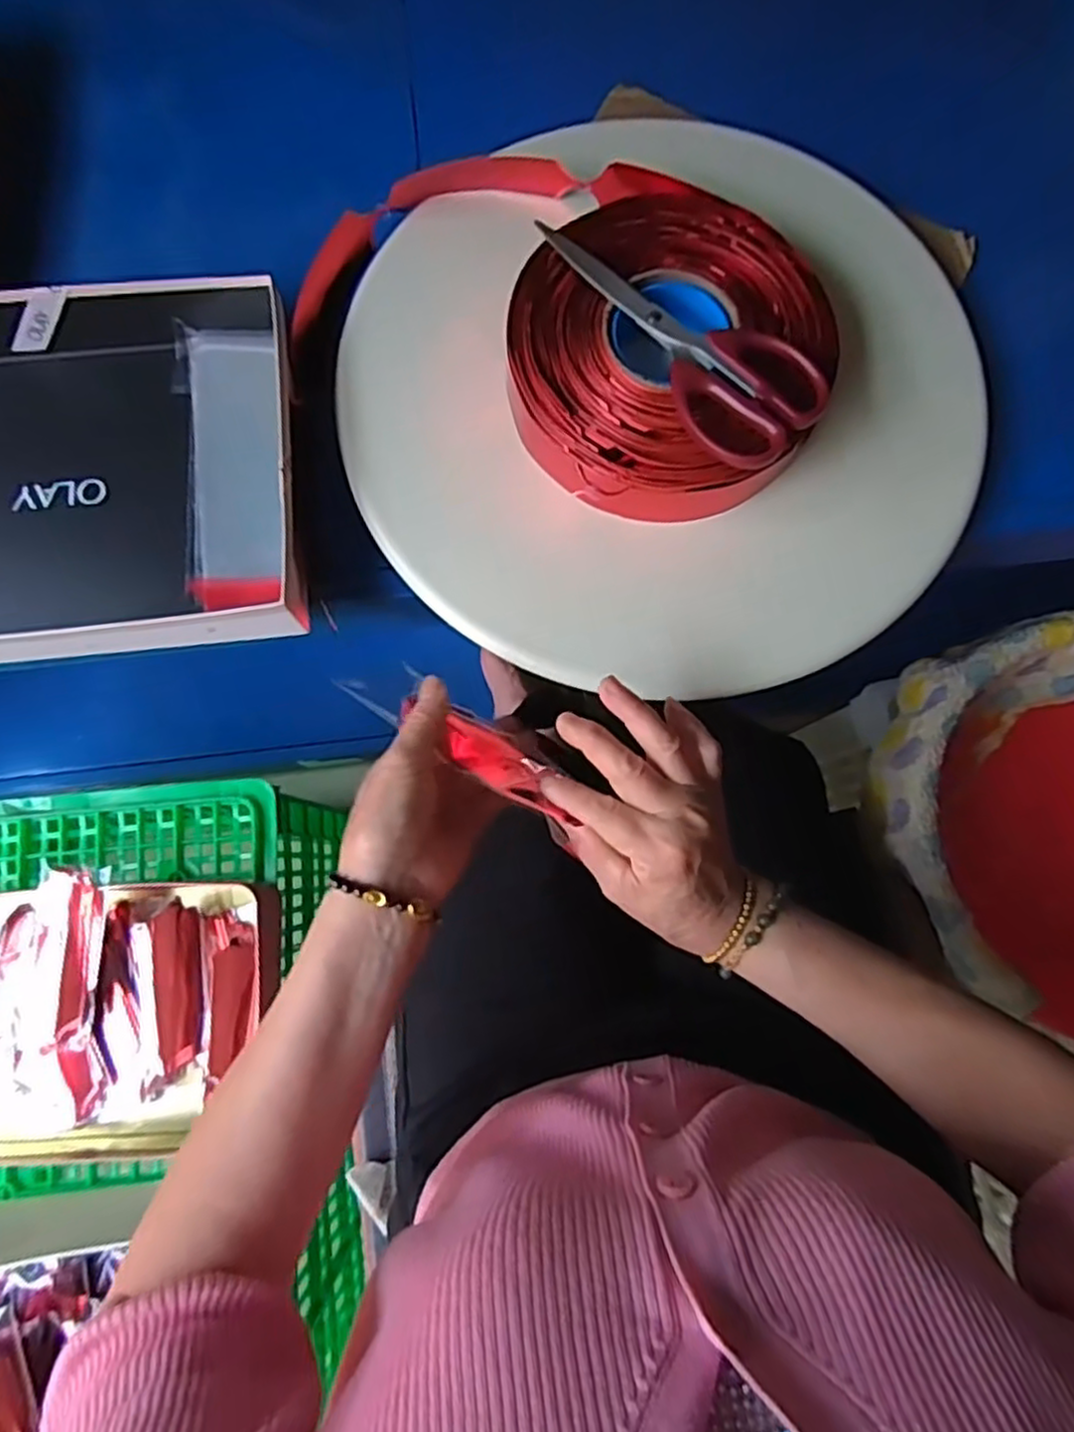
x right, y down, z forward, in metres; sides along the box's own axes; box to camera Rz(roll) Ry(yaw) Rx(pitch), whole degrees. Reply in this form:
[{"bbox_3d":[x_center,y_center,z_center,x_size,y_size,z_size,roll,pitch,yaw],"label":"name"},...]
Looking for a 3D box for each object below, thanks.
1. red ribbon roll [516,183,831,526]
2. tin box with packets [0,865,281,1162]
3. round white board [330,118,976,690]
[{"bbox_3d":[0.082,-0.218,0.434,0.183,0.050,0.202,34,80,6],"label":"red ribbon roll"},{"bbox_3d":[-0.380,0.251,0.599,0.304,0.066,0.228,-4,78,-2],"label":"tin box with packets"},{"bbox_3d":[0.073,-0.205,0.454,0.403,0.022,0.373,0,78,-1],"label":"round white board"}]

